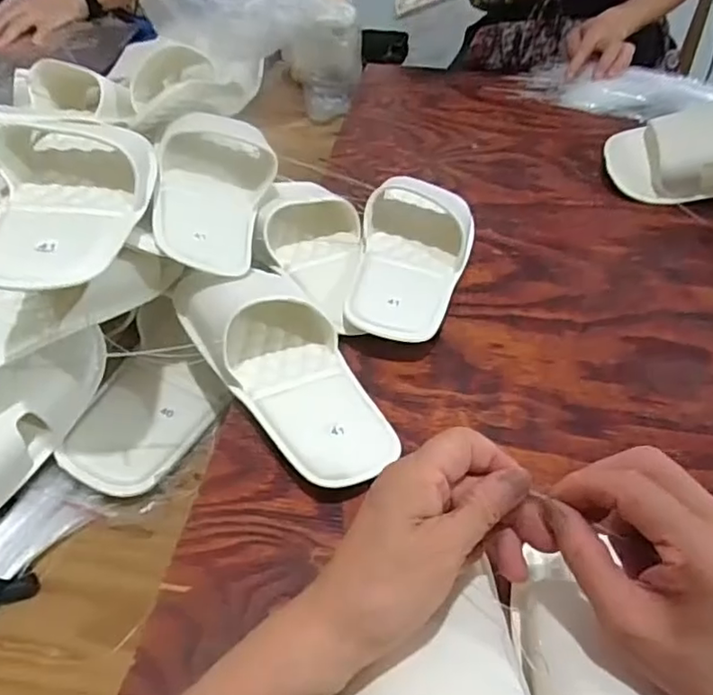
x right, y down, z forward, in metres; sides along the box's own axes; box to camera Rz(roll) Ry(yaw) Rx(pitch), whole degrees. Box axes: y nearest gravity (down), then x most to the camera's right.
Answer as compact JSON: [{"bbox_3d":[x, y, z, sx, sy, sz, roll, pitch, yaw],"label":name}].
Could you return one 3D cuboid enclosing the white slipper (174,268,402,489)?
[{"bbox_3d":[-0.055,0.000,0.442,0.097,0.059,0.233,-24,50,-22],"label":"white slipper"}]

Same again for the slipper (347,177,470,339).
[{"bbox_3d":[0.050,-0.087,0.528,0.090,0.057,0.210,10,46,10],"label":"slipper"}]

